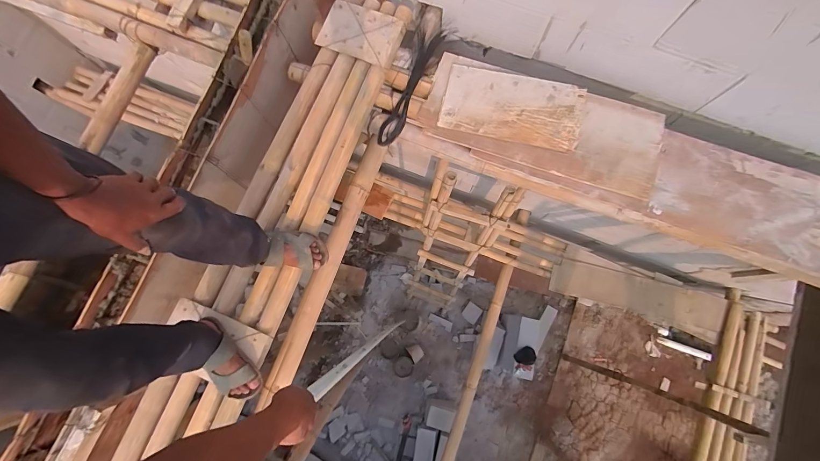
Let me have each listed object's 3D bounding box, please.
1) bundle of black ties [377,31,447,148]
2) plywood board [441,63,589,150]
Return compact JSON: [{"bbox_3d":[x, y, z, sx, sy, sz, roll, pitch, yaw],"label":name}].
[{"bbox_3d":[0.000,-0.470,1.147,0.082,0.040,0.441,23,80,5],"label":"bundle of black ties"},{"bbox_3d":[0.318,-0.387,1.103,0.417,0.018,0.218,13,85,3],"label":"plywood board"}]

